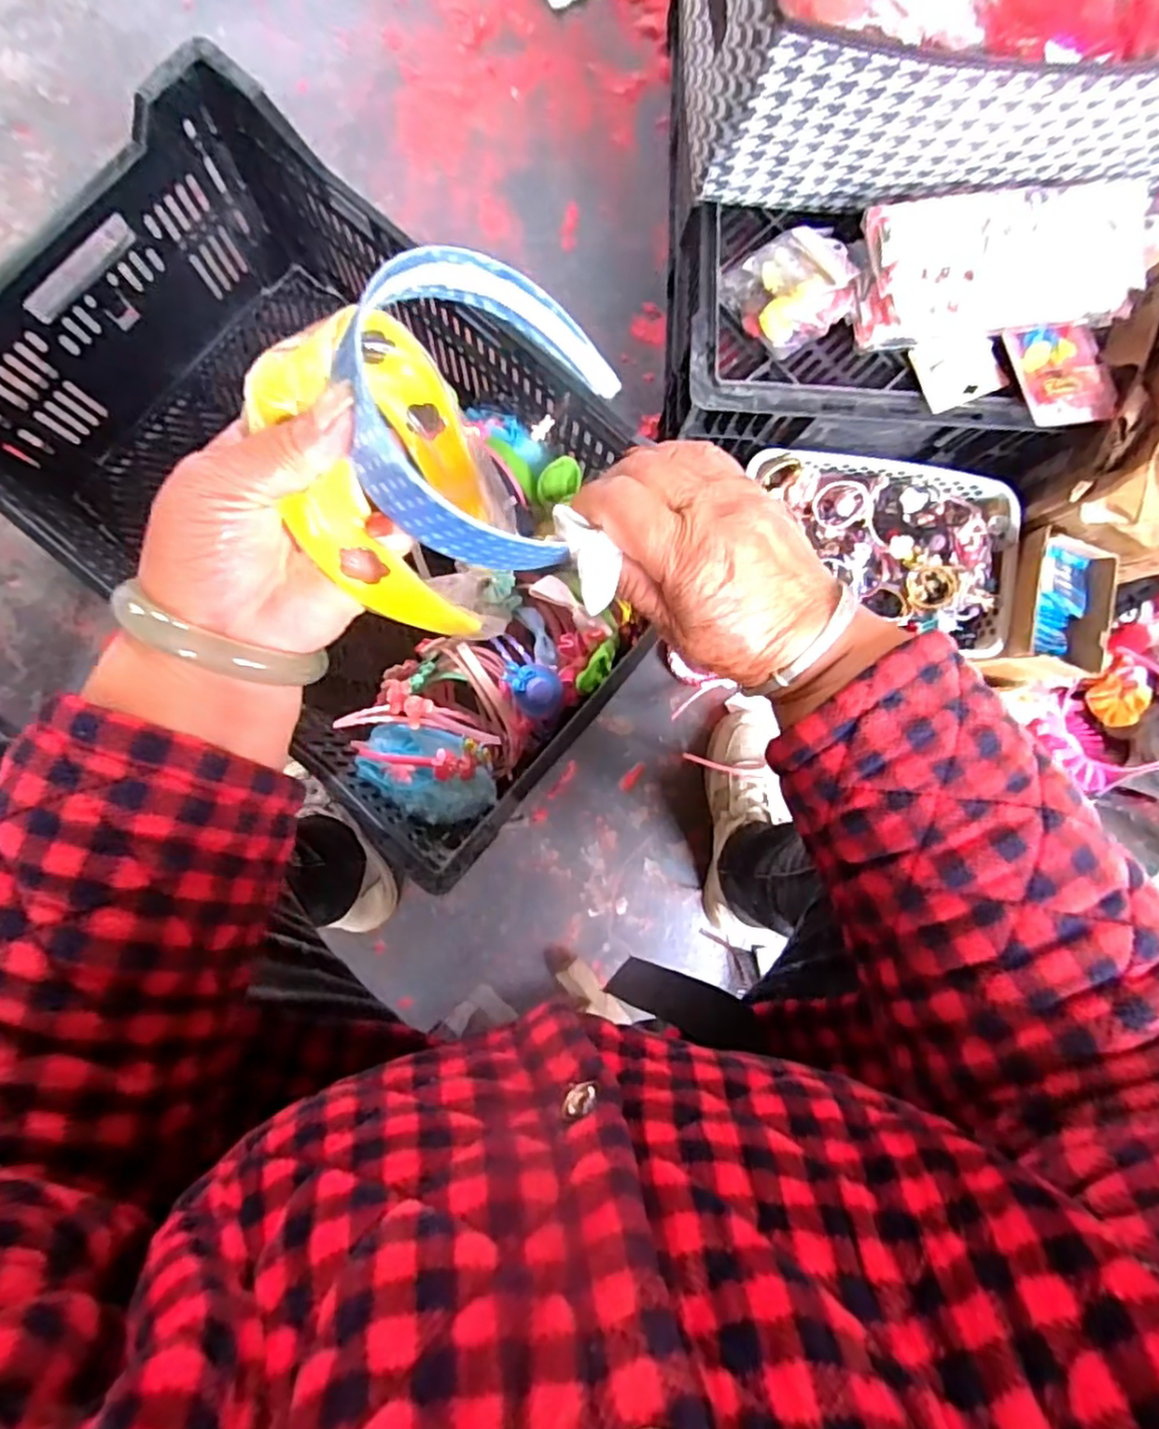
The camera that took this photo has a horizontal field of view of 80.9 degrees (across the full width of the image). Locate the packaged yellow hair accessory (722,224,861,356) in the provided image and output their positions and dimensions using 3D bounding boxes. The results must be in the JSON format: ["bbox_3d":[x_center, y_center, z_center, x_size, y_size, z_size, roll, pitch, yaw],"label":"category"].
[{"bbox_3d":[0.189,-0.374,0.596,0.100,0.046,0.095,-30,90,-5],"label":"packaged yellow hair accessory"}]

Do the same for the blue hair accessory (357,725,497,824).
[{"bbox_3d":[-0.136,0.055,0.625,0.120,0.043,0.081,12,86,-4],"label":"blue hair accessory"}]

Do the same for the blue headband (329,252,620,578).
[{"bbox_3d":[-0.039,-0.120,0.262,0.101,0.027,0.115,29,68,-35],"label":"blue headband"}]

